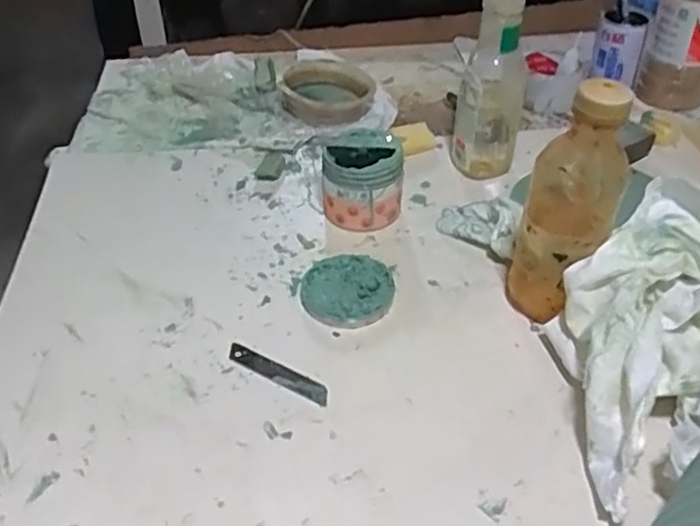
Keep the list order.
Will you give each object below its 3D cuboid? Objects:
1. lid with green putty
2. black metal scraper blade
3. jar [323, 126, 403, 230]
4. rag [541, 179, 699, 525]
[{"bbox_3d":[-0.002,0.024,0.633,0.082,0.018,0.083,0,40,0],"label":"lid with green putty"},{"bbox_3d":[-0.058,0.089,0.566,0.095,0.004,0.018,22,45,23],"label":"black metal scraper blade"},{"bbox_3d":[0.012,-0.084,0.710,0.078,0.079,0.071,0,40,0],"label":"jar"},{"bbox_3d":[0.246,0.047,0.531,0.228,0.114,0.182,-15,43,-17],"label":"rag"}]

